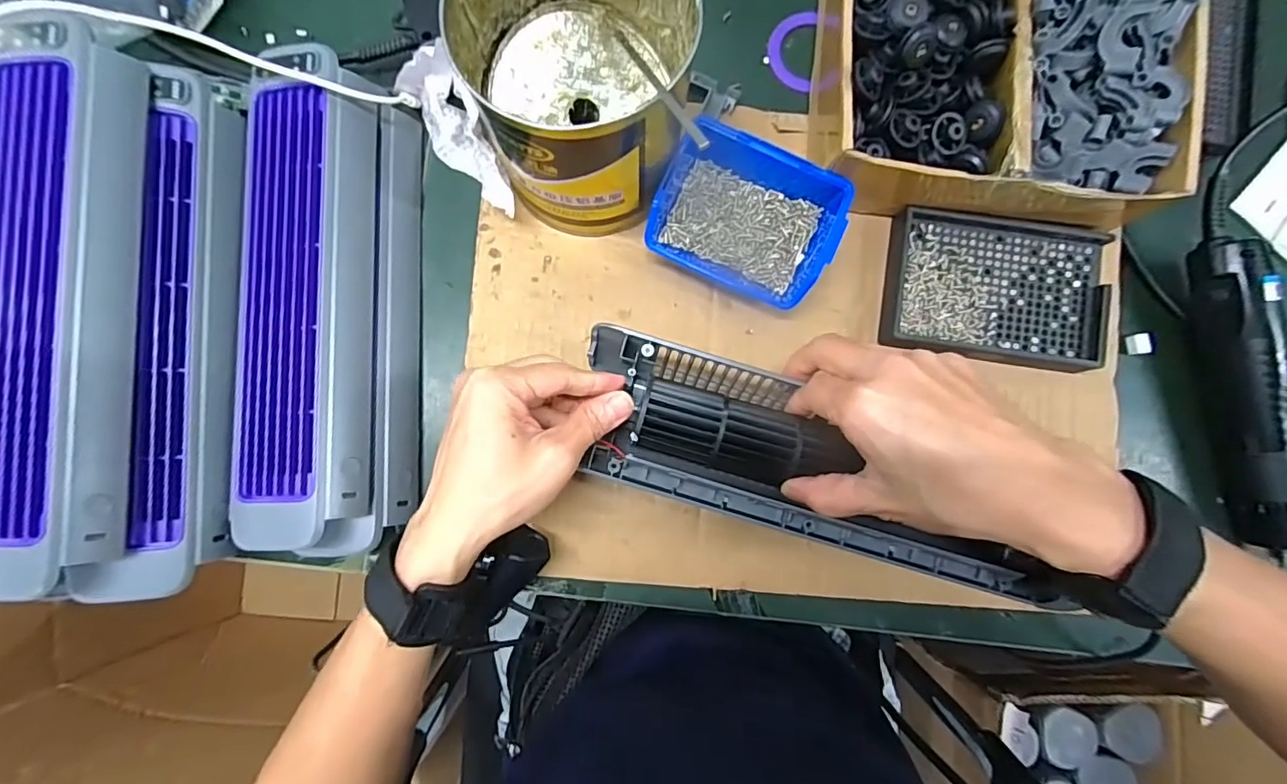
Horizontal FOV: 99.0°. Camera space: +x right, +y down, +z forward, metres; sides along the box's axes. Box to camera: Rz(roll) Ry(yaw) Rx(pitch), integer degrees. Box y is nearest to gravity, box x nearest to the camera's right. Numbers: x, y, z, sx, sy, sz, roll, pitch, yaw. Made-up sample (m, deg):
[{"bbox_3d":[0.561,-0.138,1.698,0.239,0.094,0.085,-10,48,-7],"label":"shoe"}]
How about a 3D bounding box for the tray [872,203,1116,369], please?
[{"bbox_3d":[0.234,-0.069,0.369,0.138,0.026,0.095,9,85,0],"label":"tray"}]

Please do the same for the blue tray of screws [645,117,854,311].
[{"bbox_3d":[0.066,-0.112,0.353,0.110,0.046,0.084,26,85,1],"label":"blue tray of screws"}]

